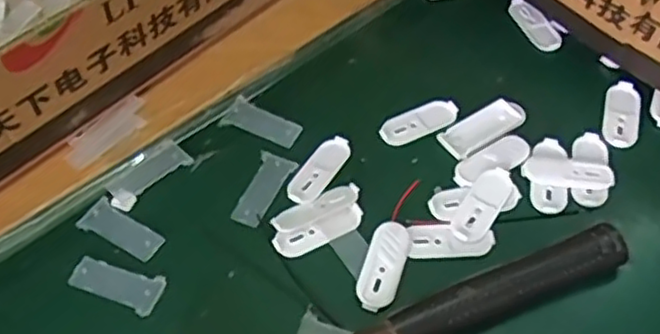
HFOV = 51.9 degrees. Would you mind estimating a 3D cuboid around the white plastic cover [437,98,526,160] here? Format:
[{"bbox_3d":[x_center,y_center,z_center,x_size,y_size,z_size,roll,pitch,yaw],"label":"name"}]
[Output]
[{"bbox_3d":[0.092,-0.024,0.401,0.055,0.006,0.021,-26,59,-19],"label":"white plastic cover"}]

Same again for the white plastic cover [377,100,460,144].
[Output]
[{"bbox_3d":[0.054,-0.027,0.407,0.049,0.004,0.020,-18,57,-14],"label":"white plastic cover"}]

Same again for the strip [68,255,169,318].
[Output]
[{"bbox_3d":[-0.109,0.059,0.348,0.048,0.004,0.020,17,55,10],"label":"strip"}]

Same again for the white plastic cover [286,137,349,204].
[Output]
[{"bbox_3d":[-0.006,0.000,0.386,0.020,0.004,0.050,29,58,18],"label":"white plastic cover"}]

